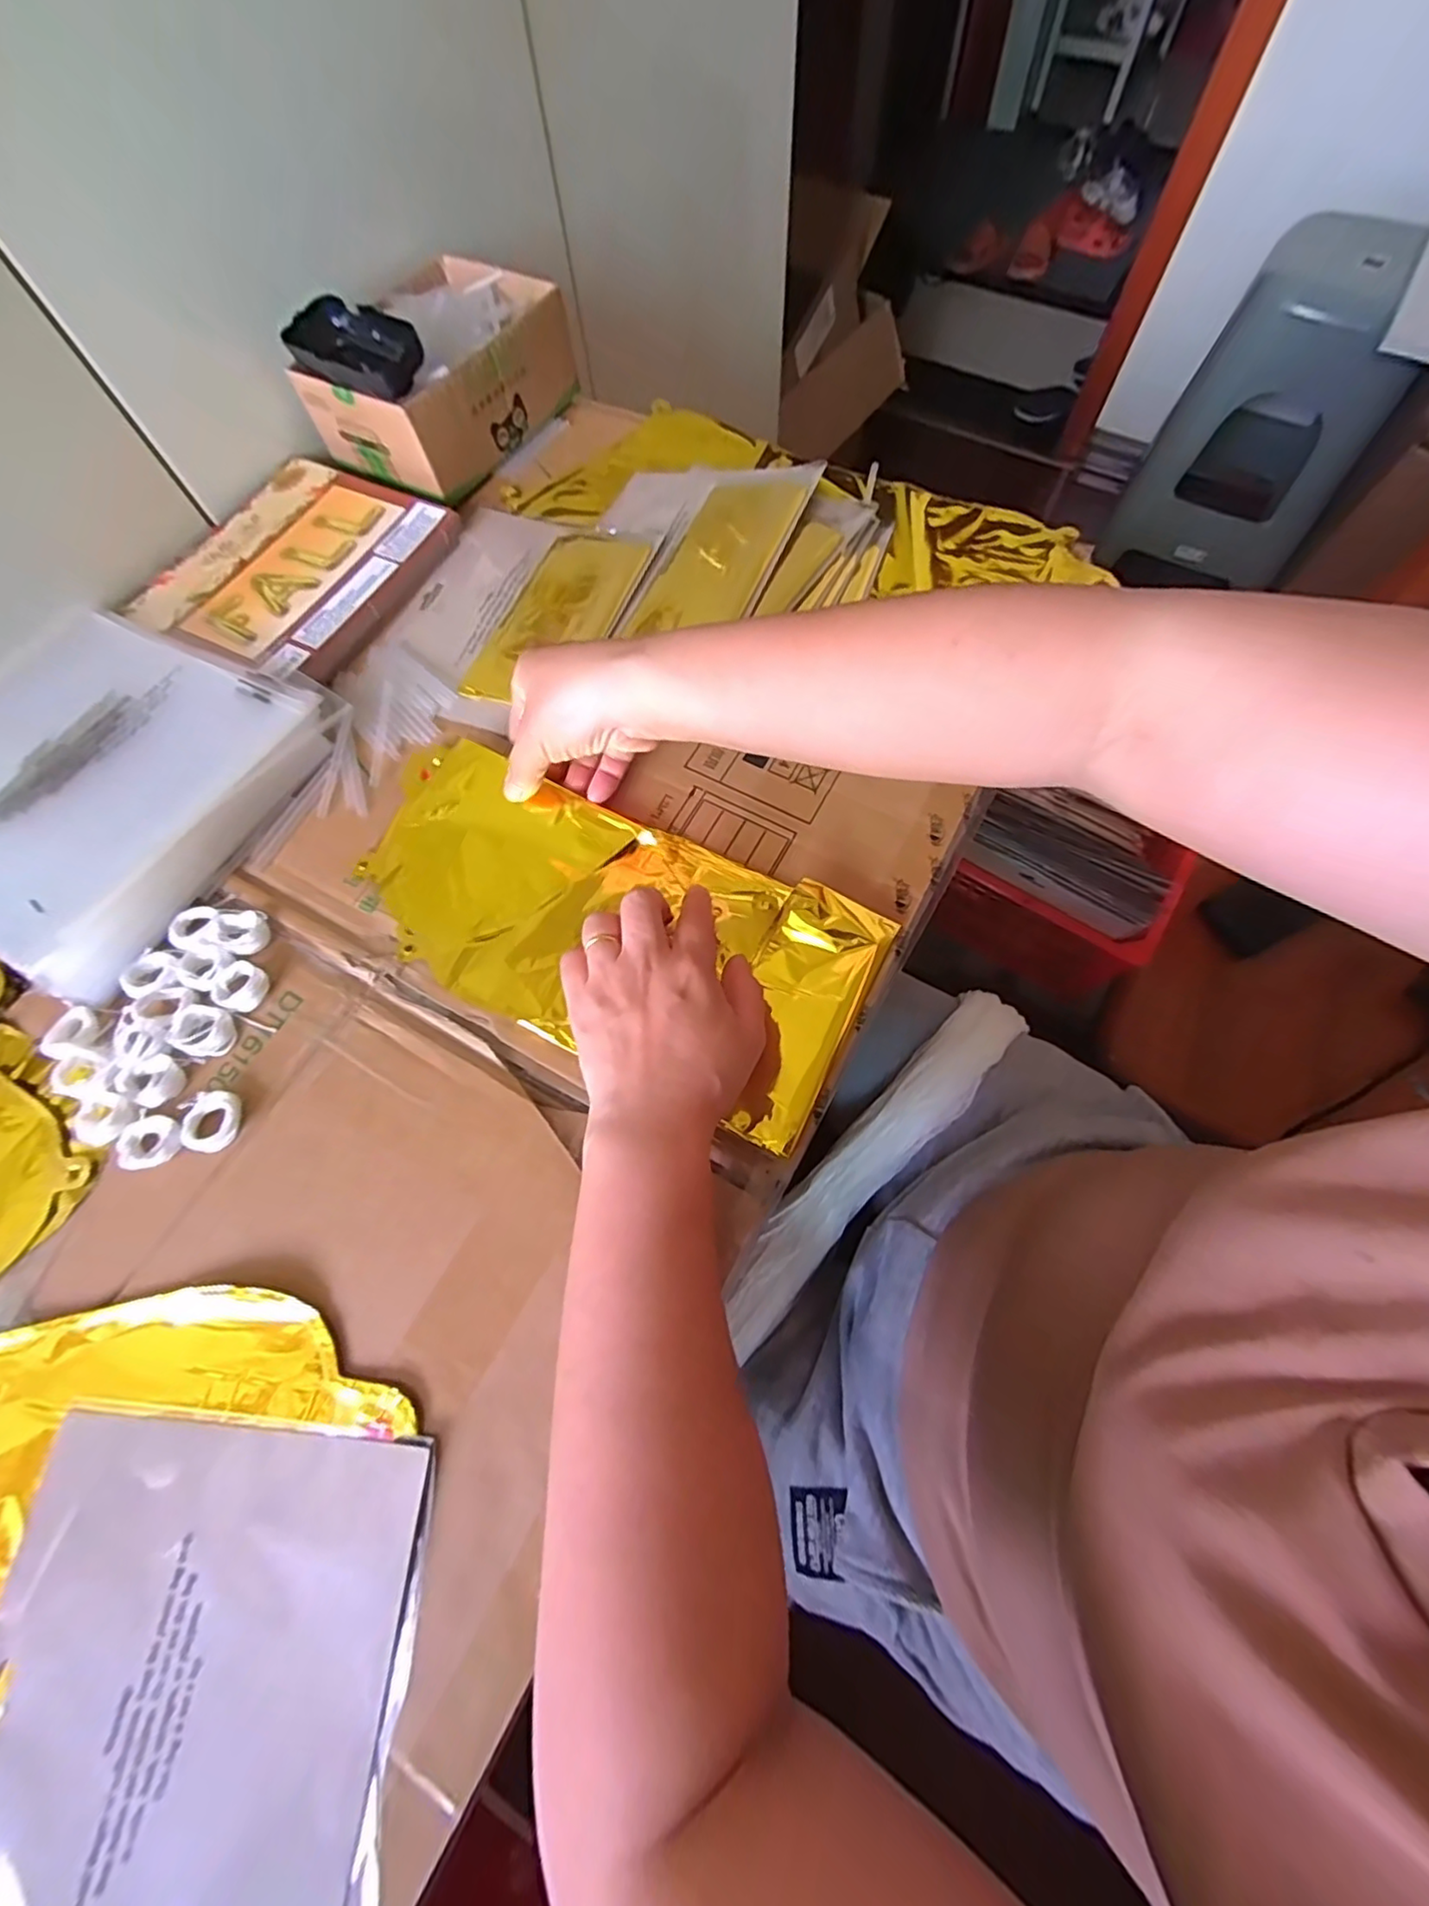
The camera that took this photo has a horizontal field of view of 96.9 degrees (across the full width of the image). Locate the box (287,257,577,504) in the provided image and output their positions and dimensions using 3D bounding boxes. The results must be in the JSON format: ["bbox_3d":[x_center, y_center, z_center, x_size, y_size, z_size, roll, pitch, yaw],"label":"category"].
[{"bbox_3d":[-0.213,-0.459,0.498,0.123,0.056,0.183,32,74,13],"label":"box"}]

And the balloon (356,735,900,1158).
[{"bbox_3d":[-0.066,-0.017,0.363,0.304,0.015,0.140,23,72,9],"label":"balloon"}]

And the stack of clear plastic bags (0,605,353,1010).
[{"bbox_3d":[-0.386,-0.111,0.393,0.218,0.033,0.219,26,73,12],"label":"stack of clear plastic bags"}]

